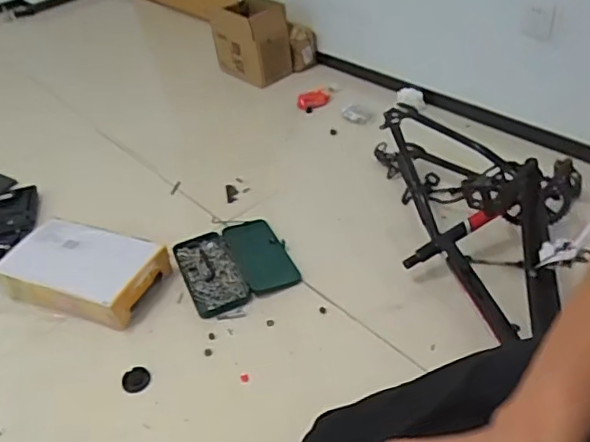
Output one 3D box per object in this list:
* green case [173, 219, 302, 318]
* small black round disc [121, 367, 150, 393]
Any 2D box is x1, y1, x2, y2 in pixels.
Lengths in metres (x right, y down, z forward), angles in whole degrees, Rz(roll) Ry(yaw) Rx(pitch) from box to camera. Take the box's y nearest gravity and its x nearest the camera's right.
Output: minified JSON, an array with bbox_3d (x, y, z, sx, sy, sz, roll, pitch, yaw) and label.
[{"bbox_3d":[-0.139,0.097,1.364,0.244,0.027,0.256,-20,40,-15],"label":"green case"},{"bbox_3d":[-0.311,0.310,1.145,0.053,0.010,0.053,-5,38,4],"label":"small black round disc"}]

